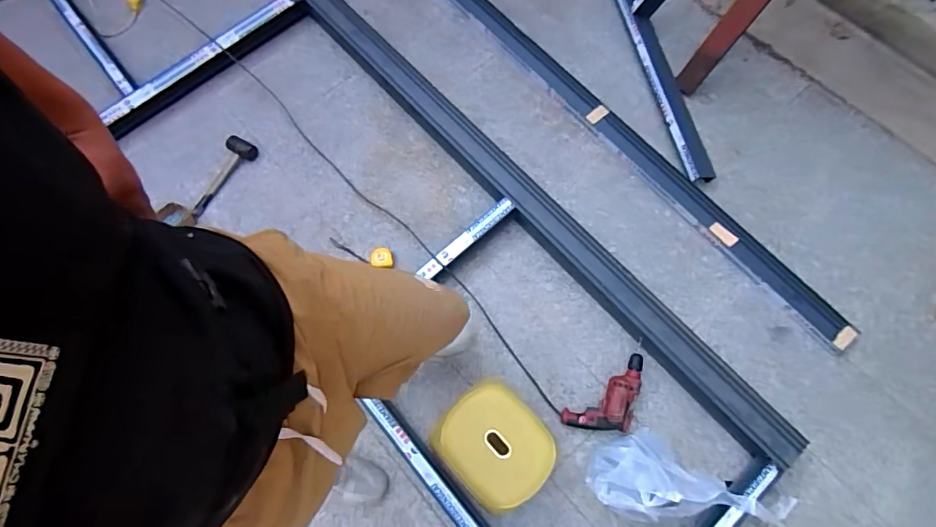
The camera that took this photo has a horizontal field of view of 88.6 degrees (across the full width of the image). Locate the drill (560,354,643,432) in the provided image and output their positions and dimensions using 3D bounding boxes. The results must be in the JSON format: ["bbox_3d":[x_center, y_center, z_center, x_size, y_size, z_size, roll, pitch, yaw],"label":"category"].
[{"bbox_3d":[0.423,0.405,1.383,0.290,0.064,0.138,-35,75,-9],"label":"drill"}]

